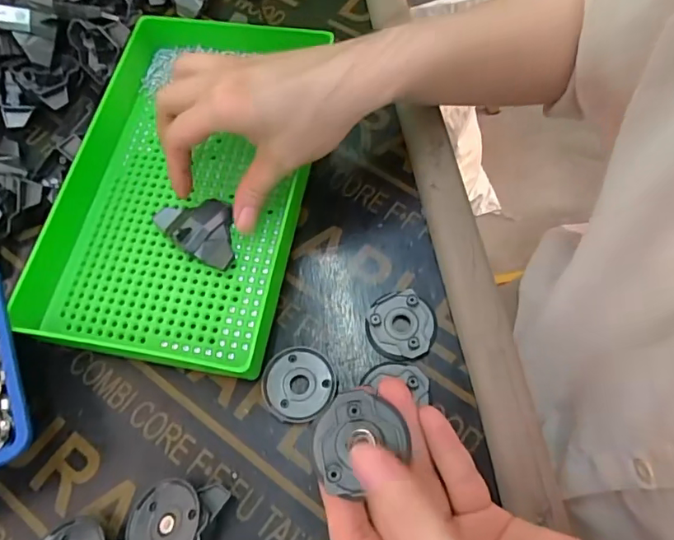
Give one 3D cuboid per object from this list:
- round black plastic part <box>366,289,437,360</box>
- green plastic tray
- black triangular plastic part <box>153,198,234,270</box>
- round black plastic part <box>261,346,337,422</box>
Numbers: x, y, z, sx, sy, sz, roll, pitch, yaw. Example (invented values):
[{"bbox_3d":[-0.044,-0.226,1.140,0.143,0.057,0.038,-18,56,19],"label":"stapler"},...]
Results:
[{"bbox_3d":[0.039,0.033,0.309,0.041,0.007,0.042,-1,66,3],"label":"round black plastic part"},{"bbox_3d":[-0.104,-0.062,0.340,0.168,0.032,0.243,10,67,7],"label":"green plastic tray"},{"bbox_3d":[-0.092,-0.024,0.320,0.051,0.022,0.047,-4,66,1],"label":"black triangular plastic part"},{"bbox_3d":[-0.022,0.067,0.298,0.041,0.009,0.042,-1,66,3],"label":"round black plastic part"}]

